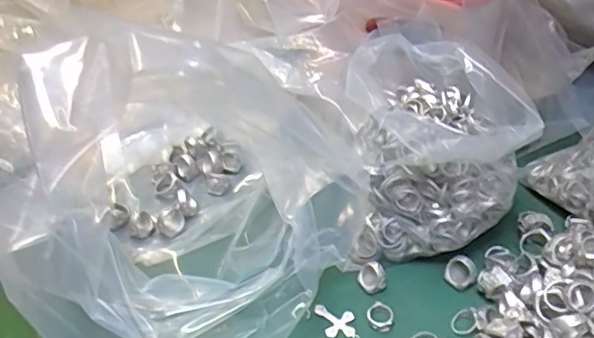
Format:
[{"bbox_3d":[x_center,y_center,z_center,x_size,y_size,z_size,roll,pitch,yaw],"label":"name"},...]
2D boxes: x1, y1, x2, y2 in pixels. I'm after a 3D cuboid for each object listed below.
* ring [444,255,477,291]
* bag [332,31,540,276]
[{"bbox_3d":[0.141,0.089,0.481,0.025,0.029,0.006,28,8,28],"label":"ring"},{"bbox_3d":[0.120,-0.022,0.498,0.148,0.148,0.156,5,41,12],"label":"bag"}]

